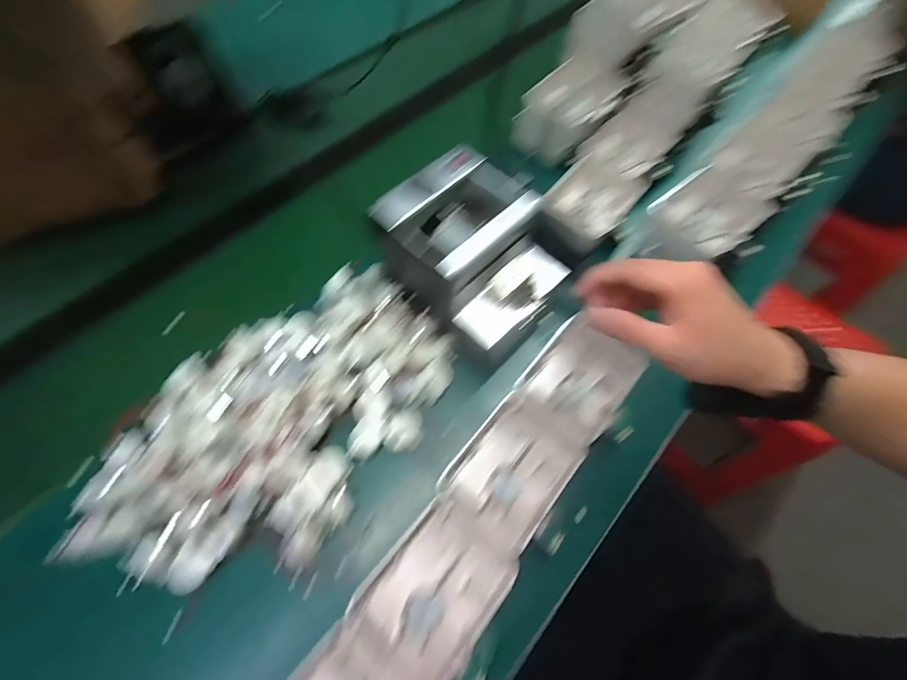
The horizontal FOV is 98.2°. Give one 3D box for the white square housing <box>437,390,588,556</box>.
[{"bbox_3d":[0.060,0.132,0.402,0.101,0.038,0.134,36,68,17],"label":"white square housing"}]

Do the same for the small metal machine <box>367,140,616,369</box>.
[{"bbox_3d":[0.028,-0.087,0.435,0.179,0.130,0.157,41,70,19],"label":"small metal machine"}]

